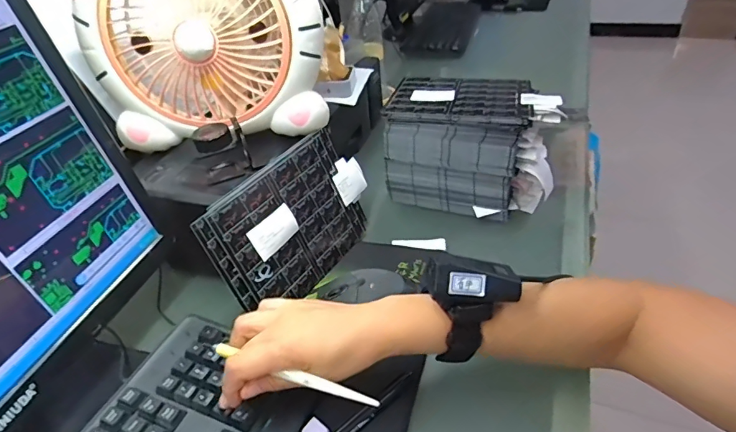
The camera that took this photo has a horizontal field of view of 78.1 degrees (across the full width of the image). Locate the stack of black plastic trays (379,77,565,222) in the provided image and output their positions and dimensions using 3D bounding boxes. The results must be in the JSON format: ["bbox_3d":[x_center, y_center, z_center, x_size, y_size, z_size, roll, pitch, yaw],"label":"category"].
[{"bbox_3d":[0.146,-0.101,0.632,0.216,0.139,0.154,14,41,25],"label":"stack of black plastic trays"}]

